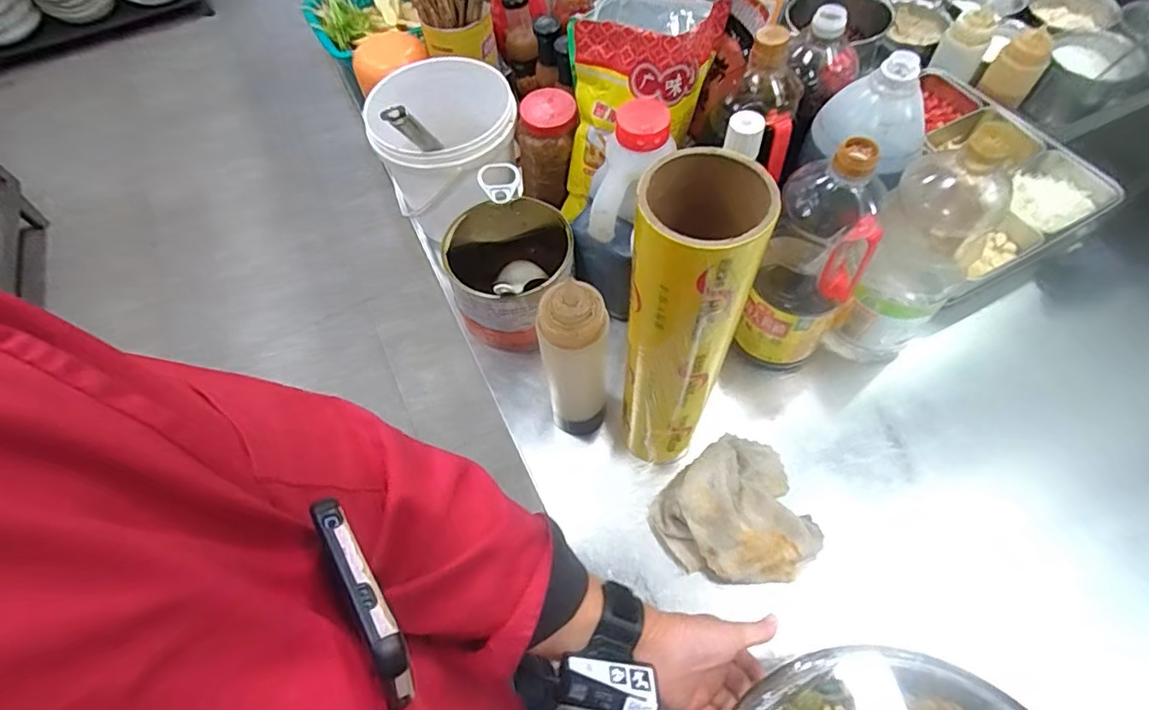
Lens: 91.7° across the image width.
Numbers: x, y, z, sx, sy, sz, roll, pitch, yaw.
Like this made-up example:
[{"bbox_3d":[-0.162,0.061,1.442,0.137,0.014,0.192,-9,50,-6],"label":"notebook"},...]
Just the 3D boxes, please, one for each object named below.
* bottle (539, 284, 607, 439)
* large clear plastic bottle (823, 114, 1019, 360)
[{"bbox_3d":[0.002,0.014,0.563,0.067,0.246,0.047,-9,60,-1],"label":"bottle"},{"bbox_3d":[0.367,-0.111,0.597,0.108,0.285,0.123,22,64,15],"label":"large clear plastic bottle"}]

